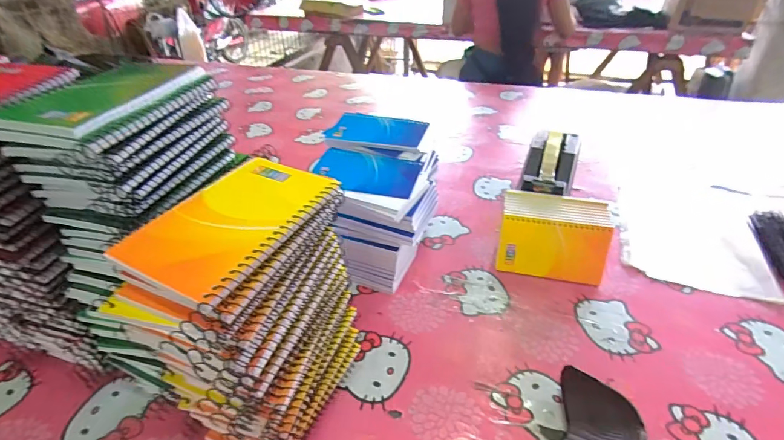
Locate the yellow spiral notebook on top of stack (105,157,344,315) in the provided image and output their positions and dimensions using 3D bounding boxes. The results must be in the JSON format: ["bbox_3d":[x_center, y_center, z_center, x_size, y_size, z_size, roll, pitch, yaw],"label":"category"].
[{"bbox_3d":[-0.103,0.002,0.270,0.082,0.019,0.130,17,40,23],"label":"yellow spiral notebook on top of stack"}]

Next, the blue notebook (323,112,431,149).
[{"bbox_3d":[-0.020,-0.123,0.554,0.131,0.015,0.087,10,38,15],"label":"blue notebook"}]

